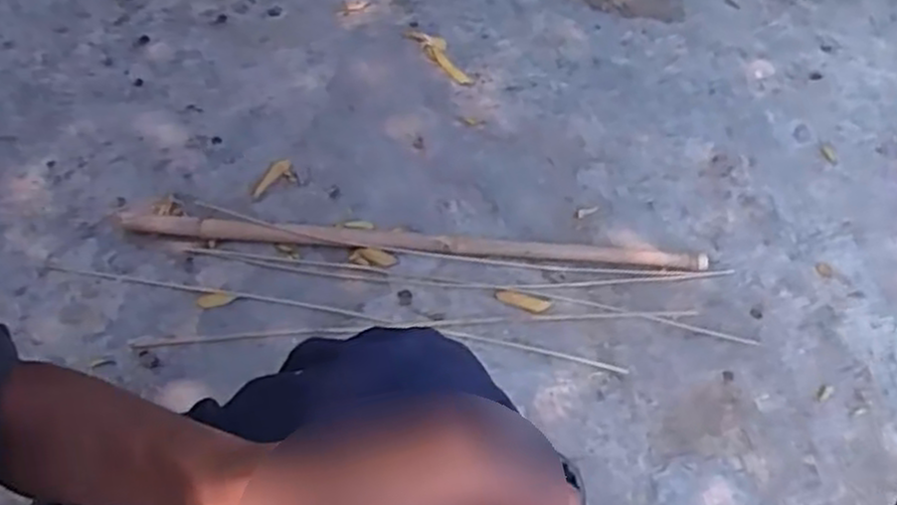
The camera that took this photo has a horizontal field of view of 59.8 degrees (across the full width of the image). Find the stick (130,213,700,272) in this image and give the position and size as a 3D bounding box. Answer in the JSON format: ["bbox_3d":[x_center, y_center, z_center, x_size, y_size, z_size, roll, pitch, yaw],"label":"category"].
[{"bbox_3d":[-0.058,-0.015,1.234,0.913,0.028,0.042,4,55,2],"label":"stick"}]

